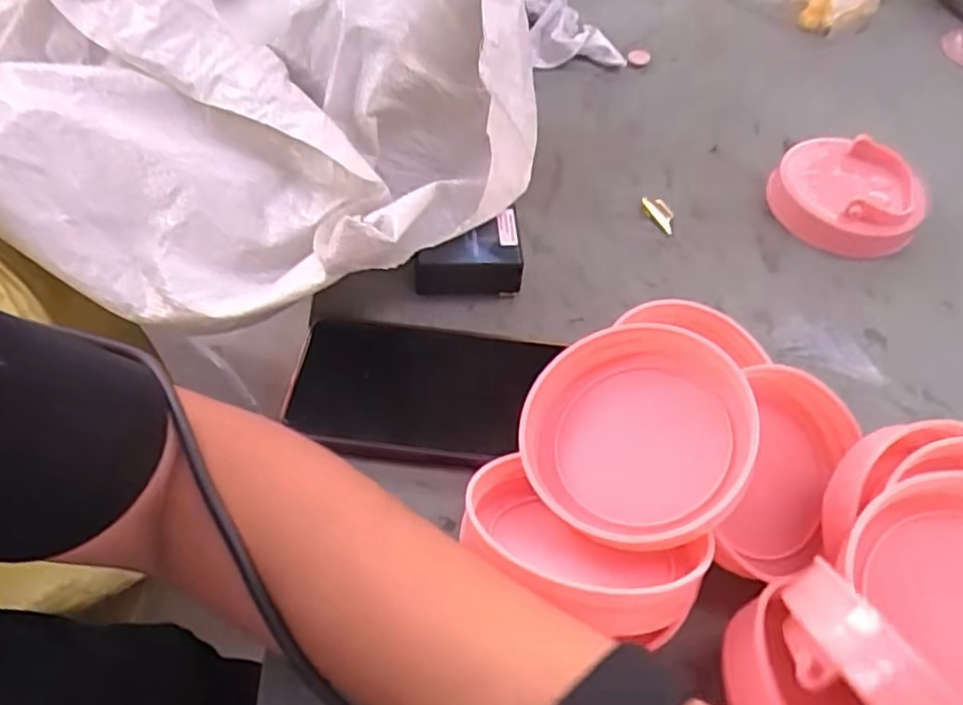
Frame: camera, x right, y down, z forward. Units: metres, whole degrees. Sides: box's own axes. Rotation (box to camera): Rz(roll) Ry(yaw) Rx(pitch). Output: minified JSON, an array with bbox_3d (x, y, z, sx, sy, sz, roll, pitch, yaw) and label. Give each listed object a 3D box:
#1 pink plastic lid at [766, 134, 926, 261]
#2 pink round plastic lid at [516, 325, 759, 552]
[{"bbox_3d":[0.242,-0.104,0.451,0.092,0.029,0.087,2,55,-2],"label":"pink plastic lid"},{"bbox_3d":[0.069,0.036,0.303,0.092,0.024,0.095,-4,74,15],"label":"pink round plastic lid"}]

